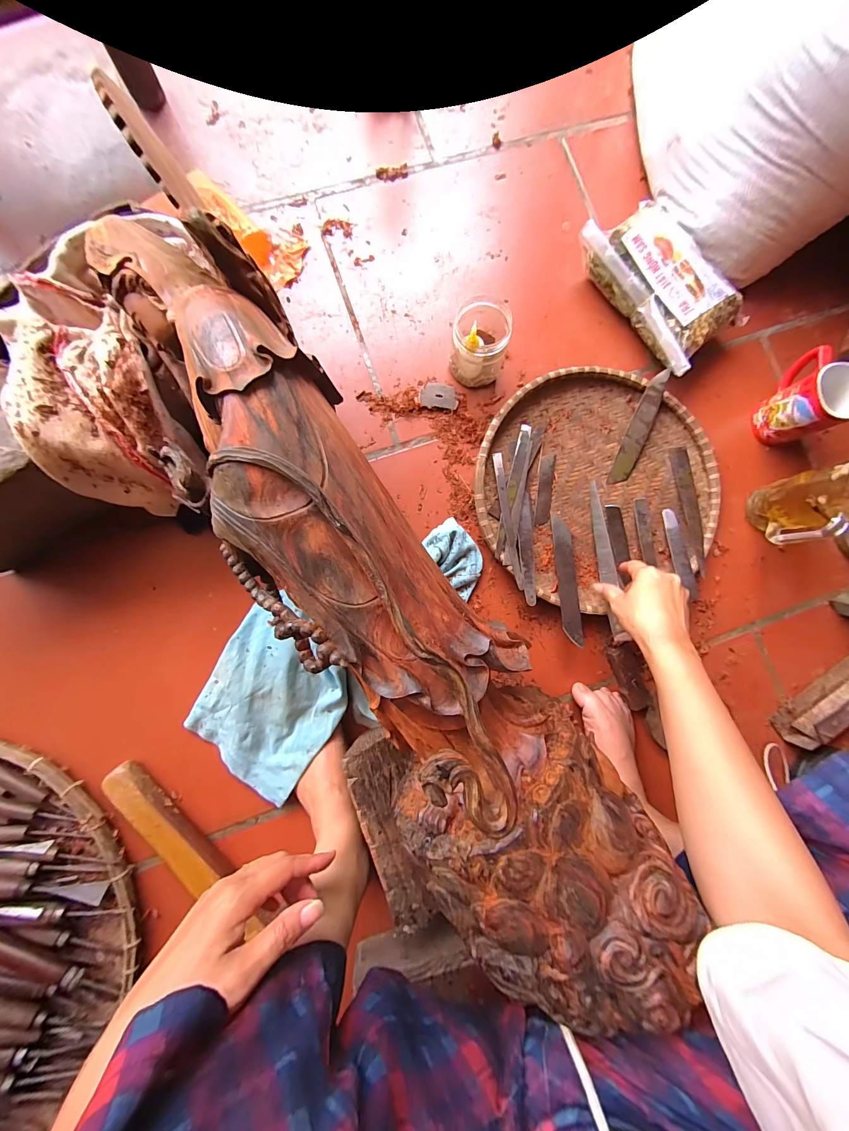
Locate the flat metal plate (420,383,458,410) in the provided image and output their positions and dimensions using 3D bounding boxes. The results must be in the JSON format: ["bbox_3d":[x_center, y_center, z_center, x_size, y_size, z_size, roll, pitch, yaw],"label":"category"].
[{"bbox_3d":[0.022,-0.242,0.511,0.052,0.005,0.035,3,84,-3],"label":"flat metal plate"}]

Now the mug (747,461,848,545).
[{"bbox_3d":[0.498,-0.078,0.463,0.077,0.123,0.084,-15,85,-5],"label":"mug"}]

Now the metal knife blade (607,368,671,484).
[{"bbox_3d":[0.307,-0.196,0.510,0.030,0.007,0.168,21,92,7],"label":"metal knife blade"}]

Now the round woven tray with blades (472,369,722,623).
[{"bbox_3d":[0.238,-0.112,0.499,0.334,0.032,0.313,0,84,-3],"label":"round woven tray with blades"}]

